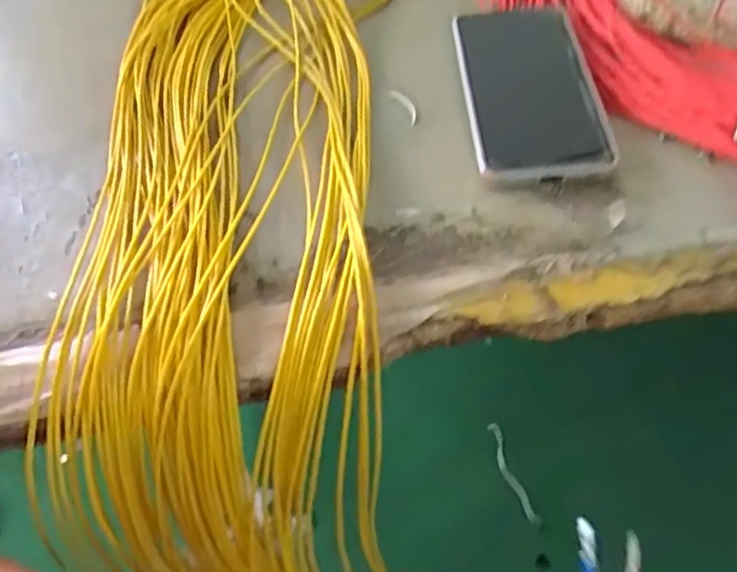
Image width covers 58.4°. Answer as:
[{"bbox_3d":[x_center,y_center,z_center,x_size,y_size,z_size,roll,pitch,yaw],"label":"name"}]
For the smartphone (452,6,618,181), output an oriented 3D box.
[{"bbox_3d":[0.097,-0.123,0.400,0.077,0.012,0.152,-2,54,1],"label":"smartphone"}]

